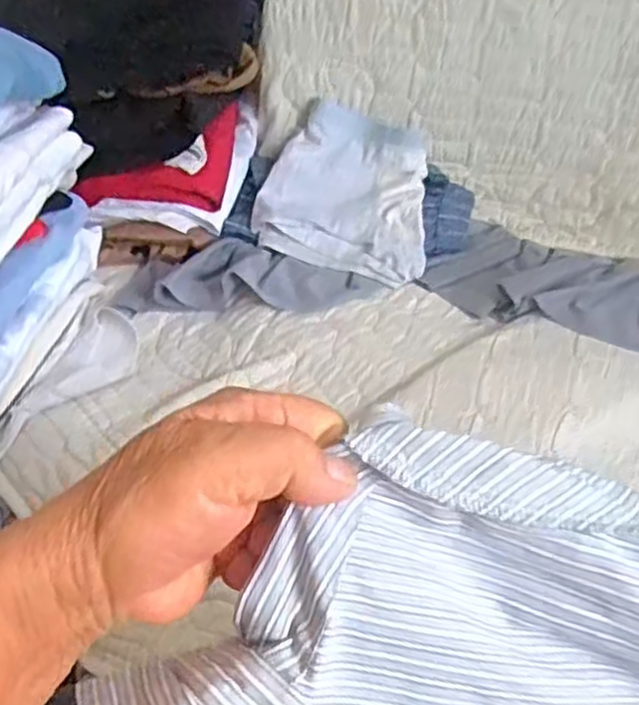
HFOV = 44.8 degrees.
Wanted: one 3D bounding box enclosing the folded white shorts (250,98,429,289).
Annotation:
[{"bbox_3d":[0.031,-0.170,0.822,0.185,0.040,0.203,13,61,8],"label":"folded white shorts"}]

